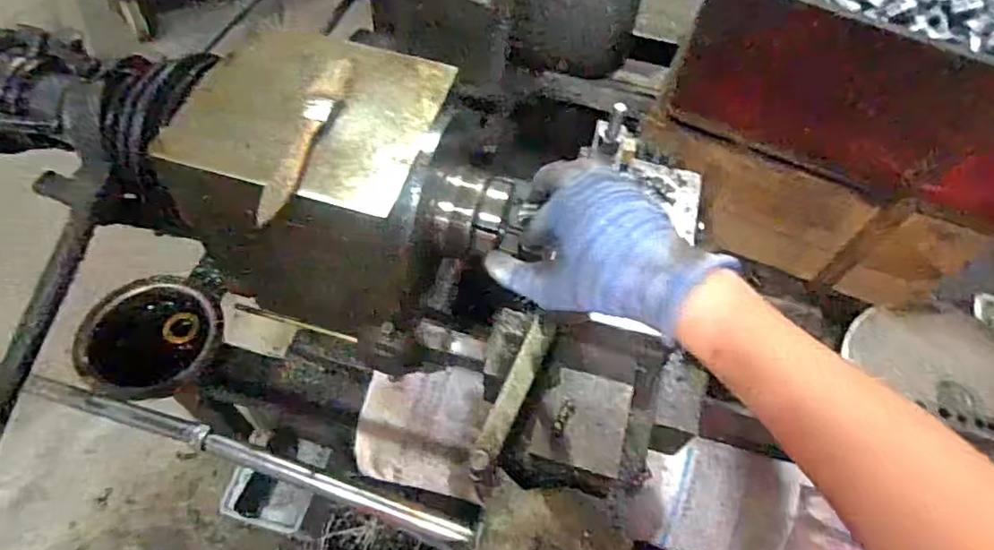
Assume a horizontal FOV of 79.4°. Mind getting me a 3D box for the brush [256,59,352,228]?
[{"bbox_3d":[-0.131,-0.098,0.410,0.022,0.012,0.157,12,57,3],"label":"brush"}]

